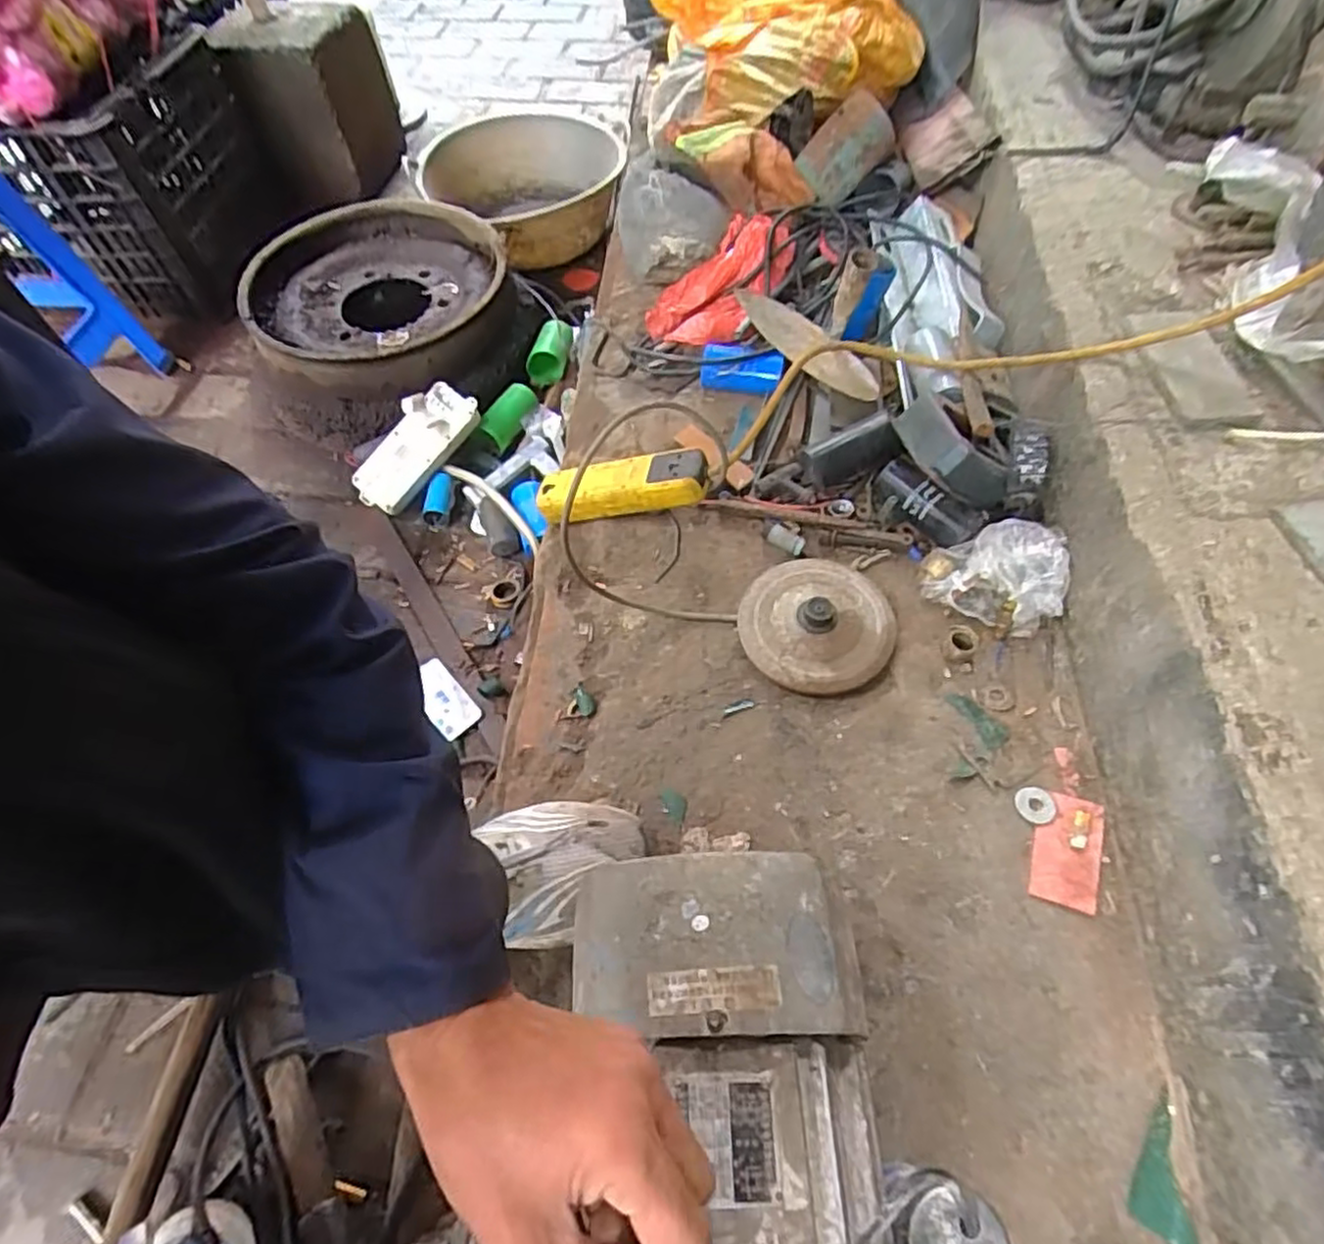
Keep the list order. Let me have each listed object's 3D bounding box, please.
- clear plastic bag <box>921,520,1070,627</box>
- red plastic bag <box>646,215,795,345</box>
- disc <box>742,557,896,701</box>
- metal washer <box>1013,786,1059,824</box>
[{"bbox_3d":[0.317,-0.049,0.668,0.124,0.079,0.071,27,63,19],"label":"clear plastic bag"},{"bbox_3d":[0.067,-0.440,0.922,0.149,0.089,0.202,27,63,19],"label":"red plastic bag"},{"bbox_3d":[0.149,-0.001,0.671,0.144,0.036,0.144,-2,57,3],"label":"disc"},{"bbox_3d":[0.309,0.150,0.584,0.032,0.004,0.031,-2,57,3],"label":"metal washer"}]

